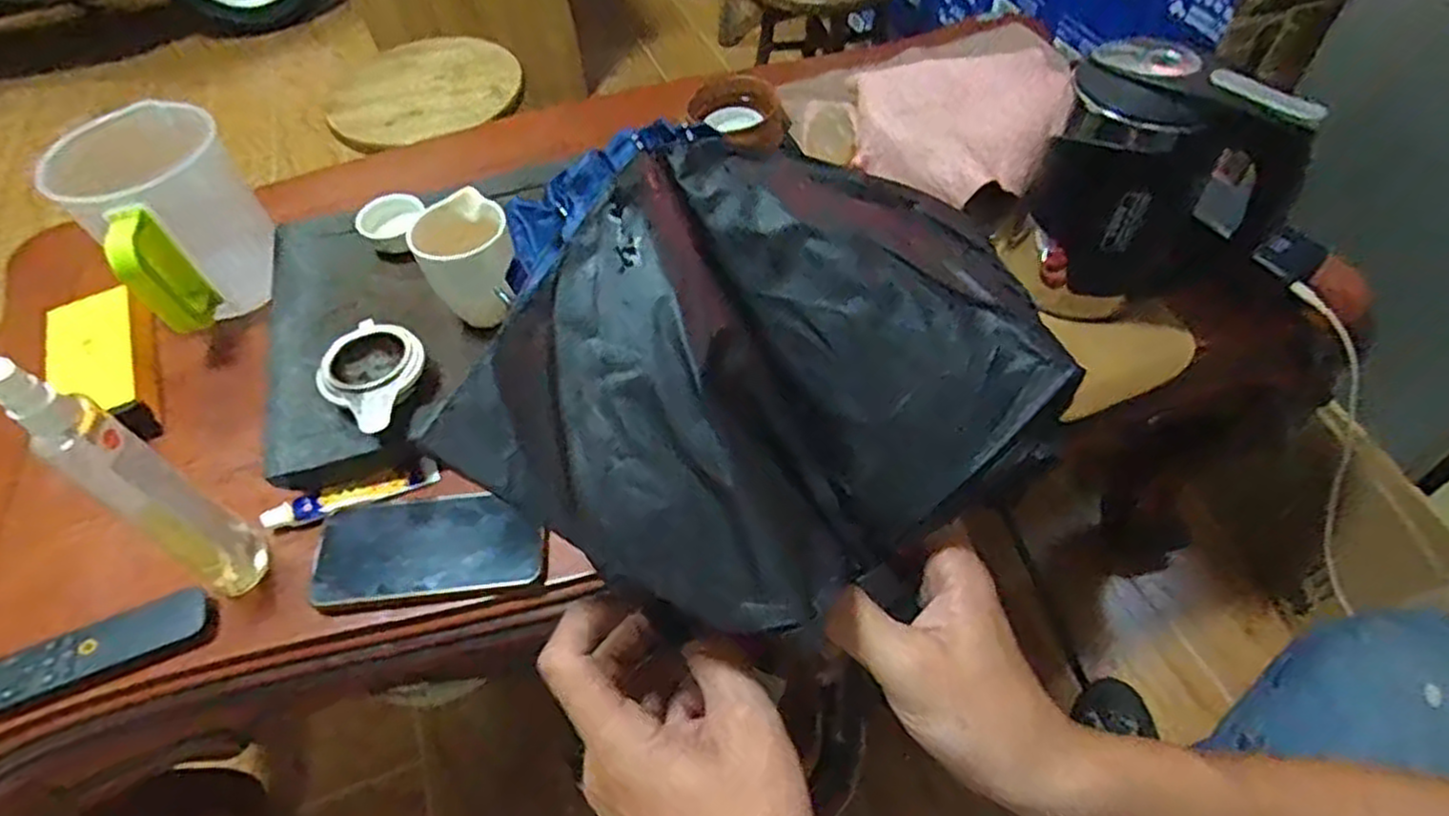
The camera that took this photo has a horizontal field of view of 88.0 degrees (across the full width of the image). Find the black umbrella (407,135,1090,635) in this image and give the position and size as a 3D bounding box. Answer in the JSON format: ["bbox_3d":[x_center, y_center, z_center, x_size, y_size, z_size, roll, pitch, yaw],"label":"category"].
[{"bbox_3d":[0.024,0.001,0.317,0.211,0.100,0.221,3,75,-13],"label":"black umbrella"}]

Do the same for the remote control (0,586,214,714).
[{"bbox_3d":[-0.415,0.158,0.490,0.143,0.015,0.036,-22,54,-12],"label":"remote control"}]

